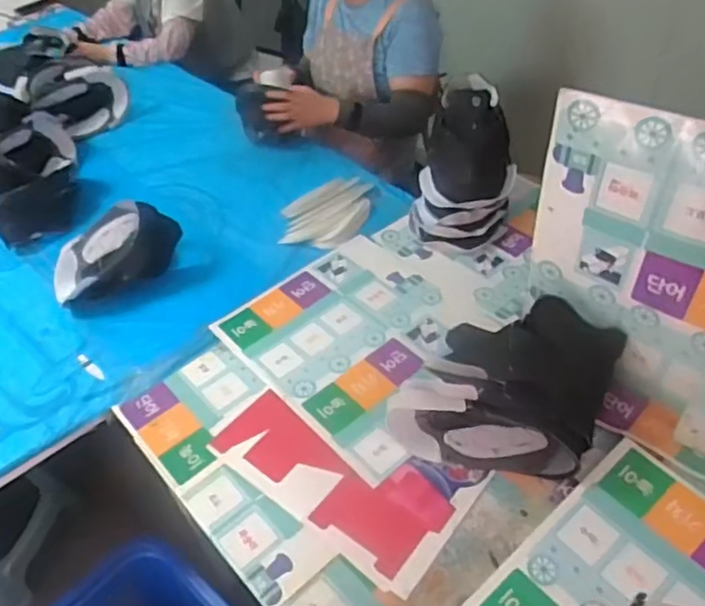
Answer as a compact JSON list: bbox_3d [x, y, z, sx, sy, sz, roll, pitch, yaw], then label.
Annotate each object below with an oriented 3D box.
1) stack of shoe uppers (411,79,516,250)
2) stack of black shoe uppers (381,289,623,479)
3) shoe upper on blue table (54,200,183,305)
[{"bbox_3d":[0.229,-0.281,1.347,0.203,0.257,0.248,4,46,12],"label":"stack of shoe uppers"},{"bbox_3d":[0.221,0.128,0.981,0.284,0.193,0.179,9,47,16],"label":"stack of black shoe uppers"},{"bbox_3d":[-0.491,-0.120,1.357,0.275,0.135,0.180,-18,45,-10],"label":"shoe upper on blue table"}]

